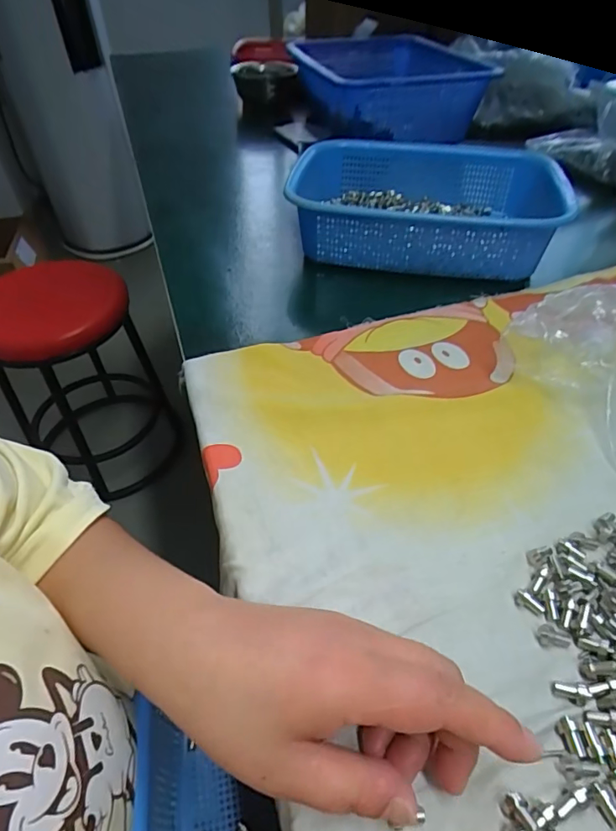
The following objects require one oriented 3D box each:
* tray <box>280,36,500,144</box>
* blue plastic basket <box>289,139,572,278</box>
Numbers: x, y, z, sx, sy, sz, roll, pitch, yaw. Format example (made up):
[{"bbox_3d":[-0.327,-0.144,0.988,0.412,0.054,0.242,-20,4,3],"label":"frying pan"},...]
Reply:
[{"bbox_3d":[0.122,-0.497,0.732,0.217,0.103,0.276,-13,47,-11],"label":"tray"},{"bbox_3d":[0.122,-0.230,0.533,0.270,0.074,0.205,3,46,5],"label":"blue plastic basket"}]

